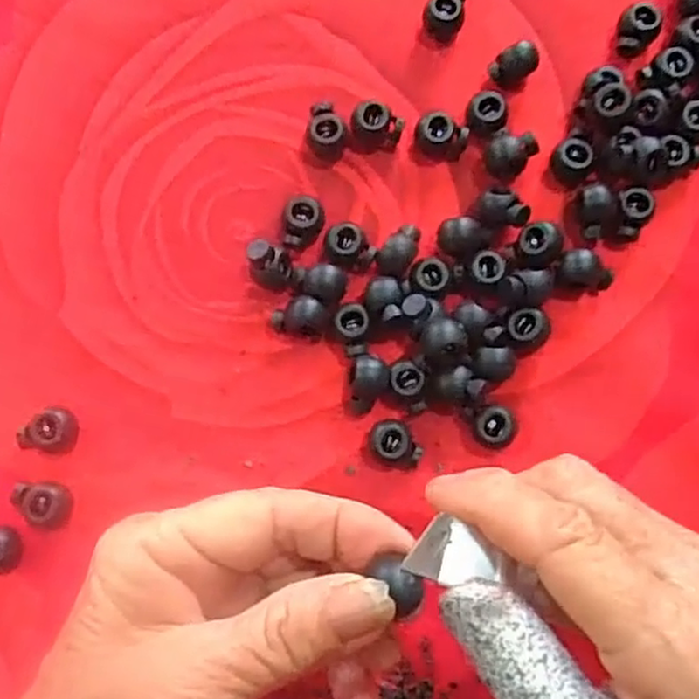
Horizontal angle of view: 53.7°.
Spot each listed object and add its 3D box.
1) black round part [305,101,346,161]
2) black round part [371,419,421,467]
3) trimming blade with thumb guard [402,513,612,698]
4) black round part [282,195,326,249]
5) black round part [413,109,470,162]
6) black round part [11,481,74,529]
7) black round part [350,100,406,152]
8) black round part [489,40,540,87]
[{"bbox_3d":[-0.009,-0.081,0.256,0.014,0.012,0.020,-1,82,-1],"label":"black round part"},{"bbox_3d":[0.016,0.033,0.240,0.014,0.011,0.018,-38,84,-6],"label":"black round part"},{"bbox_3d":[0.039,0.071,0.175,0.021,0.013,0.059,-33,65,-5],"label":"trimming blade with thumb guard"},{"bbox_3d":[-0.017,-0.045,0.250,0.014,0.013,0.017,11,82,1],"label":"black round part"},{"bbox_3d":[0.034,-0.078,0.255,0.019,0.012,0.014,7,82,0],"label":"black round part"},{"bbox_3d":[-0.105,0.053,0.236,0.017,0.009,0.014,2,82,-1],"label":"black round part"},{"bbox_3d":[0.010,-0.082,0.255,0.019,0.013,0.013,9,82,0],"label":"black round part"},{"bbox_3d":[0.061,-0.105,0.256,0.017,0.011,0.011,-27,83,-5],"label":"black round part"}]

